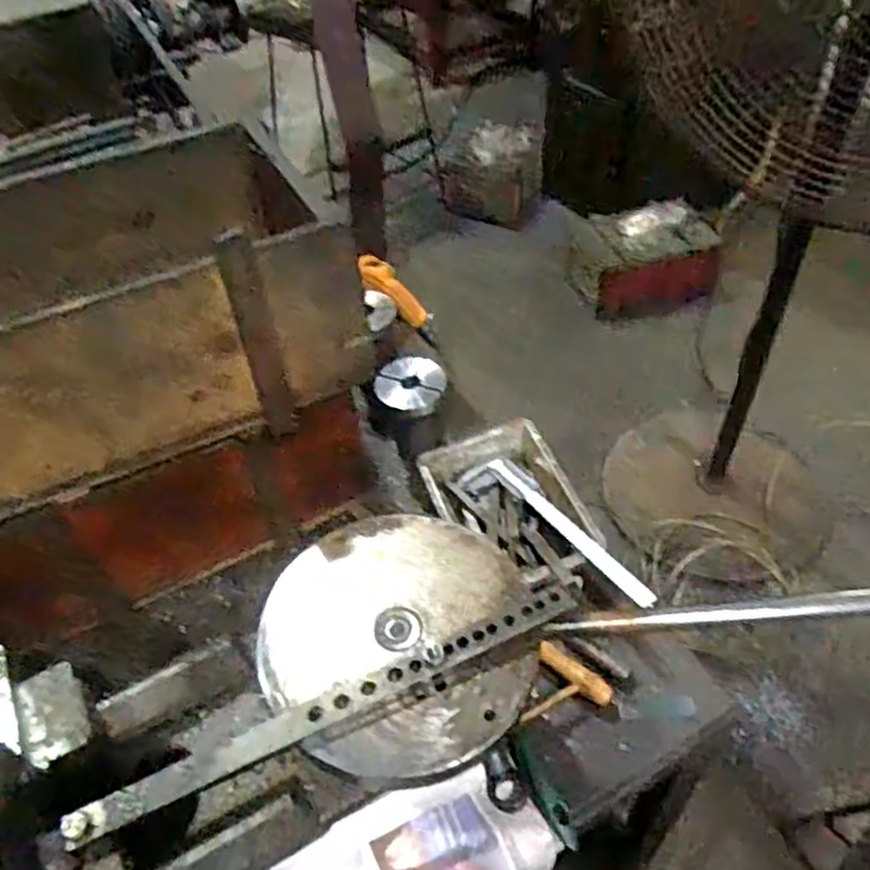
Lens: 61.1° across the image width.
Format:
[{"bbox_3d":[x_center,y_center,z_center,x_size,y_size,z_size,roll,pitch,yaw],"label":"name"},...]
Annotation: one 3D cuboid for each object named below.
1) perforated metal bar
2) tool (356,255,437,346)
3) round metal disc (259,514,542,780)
[{"bbox_3d":[-0.058,0.167,0.462,0.331,0.013,0.021,-22,49,-14],"label":"perforated metal bar"},{"bbox_3d":[-0.041,-0.169,0.935,0.028,0.164,0.047,-36,47,12],"label":"tool"},{"bbox_3d":[-0.023,0.132,0.505,0.180,0.014,0.186,-3,47,3],"label":"round metal disc"}]

